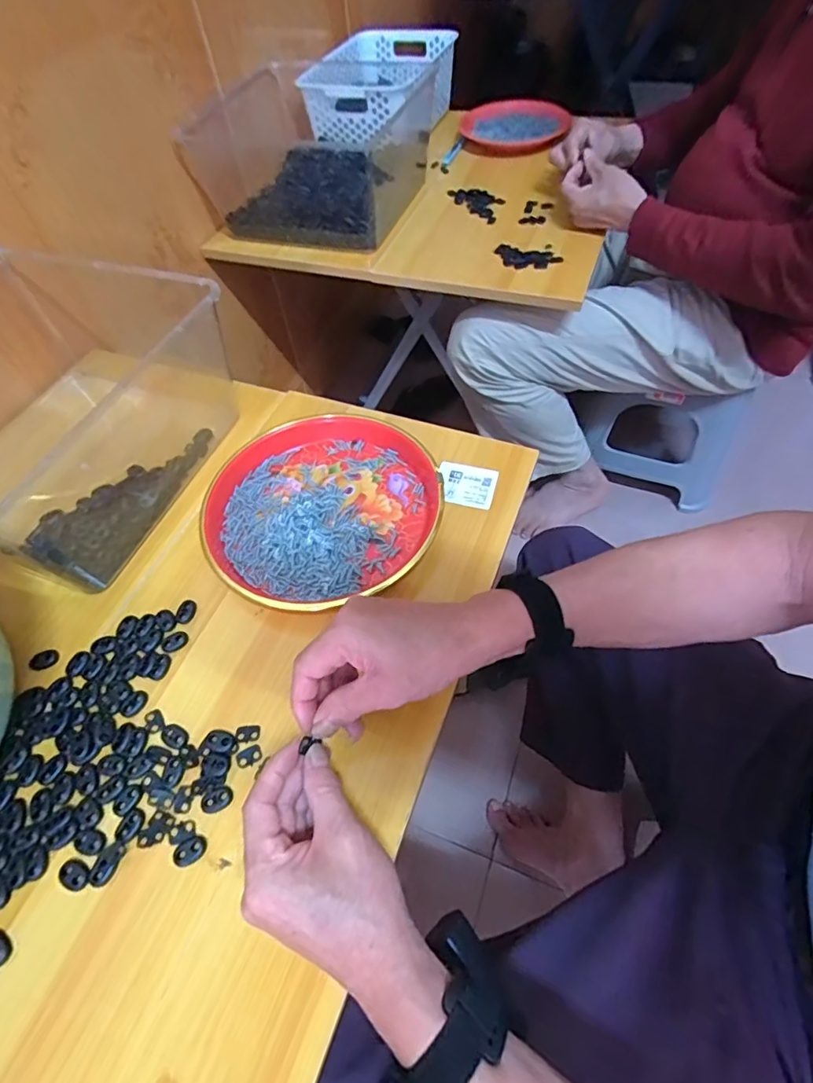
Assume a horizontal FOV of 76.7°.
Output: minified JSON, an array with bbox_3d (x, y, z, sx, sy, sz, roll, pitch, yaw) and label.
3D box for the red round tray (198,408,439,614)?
[{"bbox_3d":[-0.079,-0.034,0.500,0.223,0.025,0.211,-1,58,2],"label":"red round tray"}]

